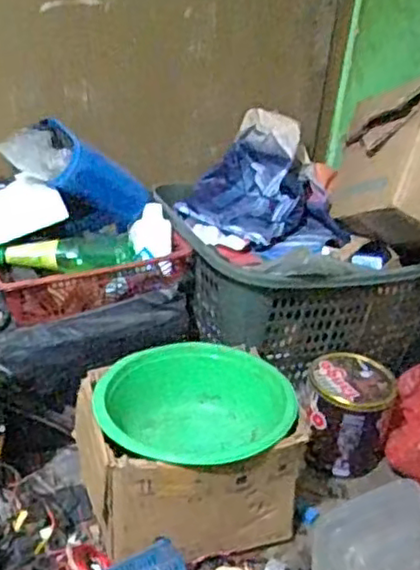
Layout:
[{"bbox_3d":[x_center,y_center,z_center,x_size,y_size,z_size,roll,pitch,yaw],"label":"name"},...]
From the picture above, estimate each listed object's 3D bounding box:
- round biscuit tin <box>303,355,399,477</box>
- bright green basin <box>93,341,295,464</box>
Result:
[{"bbox_3d":[0.233,0.222,1.137,0.147,0.136,0.159,15,30,15],"label":"round biscuit tin"},{"bbox_3d":[-0.027,0.206,0.957,0.273,0.126,0.228,-3,30,-16],"label":"bright green basin"}]

